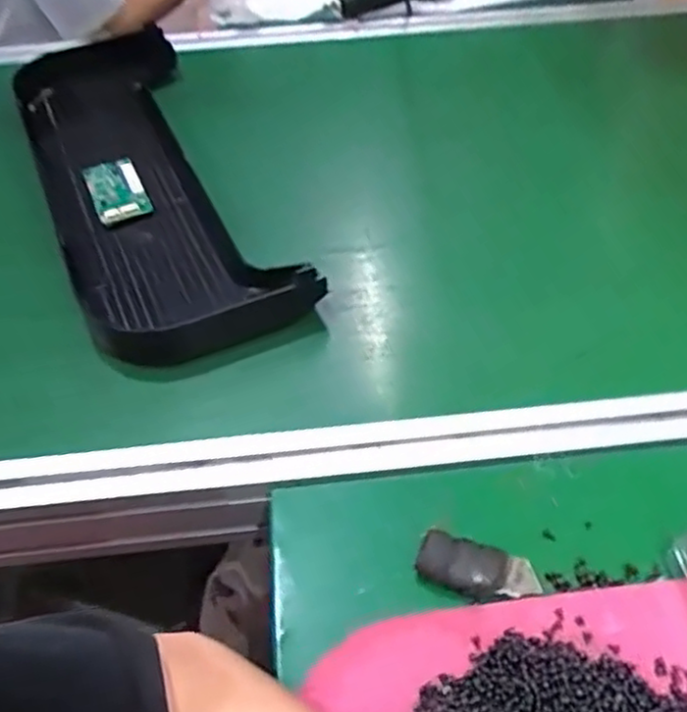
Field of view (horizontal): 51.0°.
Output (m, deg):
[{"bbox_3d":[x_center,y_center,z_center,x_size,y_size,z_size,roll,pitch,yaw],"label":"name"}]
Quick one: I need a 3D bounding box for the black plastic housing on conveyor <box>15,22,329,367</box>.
[{"bbox_3d":[-0.206,-0.187,0.725,0.184,0.070,0.516,-22,52,-14],"label":"black plastic housing on conveyor"}]

